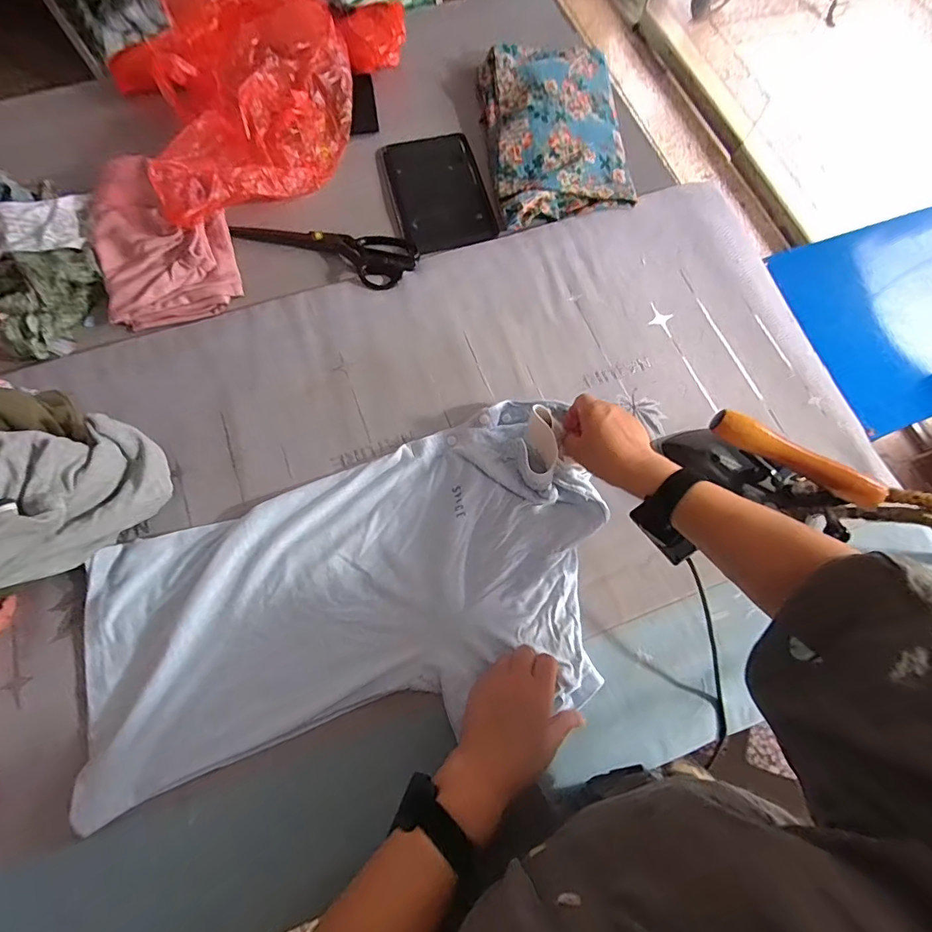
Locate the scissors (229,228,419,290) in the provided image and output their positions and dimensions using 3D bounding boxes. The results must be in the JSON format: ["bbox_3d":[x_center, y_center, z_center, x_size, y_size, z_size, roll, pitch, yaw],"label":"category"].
[{"bbox_3d":[-0.205,-0.331,0.677,0.272,0.011,0.099,20,71,5],"label":"scissors"}]

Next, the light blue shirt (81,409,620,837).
[{"bbox_3d":[-0.128,0.134,0.515,0.568,0.029,0.316,-12,75,-3],"label":"light blue shirt"}]

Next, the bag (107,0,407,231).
[{"bbox_3d":[-0.307,-0.595,0.719,0.471,0.105,0.359,-37,76,-14],"label":"bag"}]

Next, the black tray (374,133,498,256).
[{"bbox_3d":[-0.049,-0.433,0.728,0.155,0.010,0.230,-14,72,-7],"label":"black tray"}]

